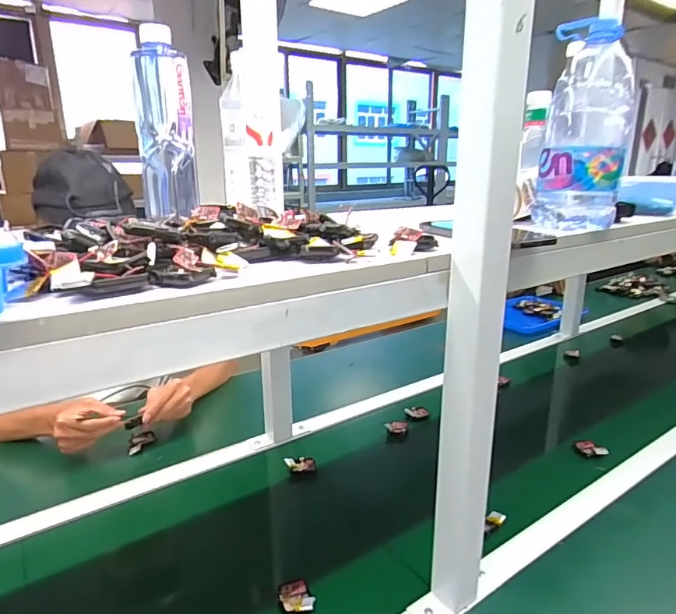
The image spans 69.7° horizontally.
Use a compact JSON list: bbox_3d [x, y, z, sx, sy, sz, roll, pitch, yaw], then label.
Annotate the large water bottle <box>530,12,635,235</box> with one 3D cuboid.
[{"bbox_3d":[0.312,-0.223,0.611,0.100,0.242,0.119,8,19,25],"label":"large water bottle"}]

